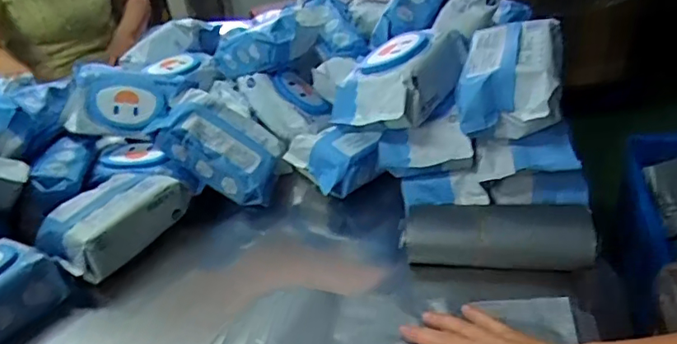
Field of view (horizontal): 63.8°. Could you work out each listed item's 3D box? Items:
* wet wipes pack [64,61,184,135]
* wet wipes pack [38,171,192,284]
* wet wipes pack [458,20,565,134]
[{"bbox_3d":[-0.327,-0.103,0.812,0.157,0.102,0.055,10,9,6],"label":"wet wipes pack"},{"bbox_3d":[-0.293,0.060,0.725,0.092,0.067,0.183,13,36,31],"label":"wet wipes pack"},{"bbox_3d":[0.202,-0.115,0.631,0.106,0.079,0.165,6,33,22],"label":"wet wipes pack"}]

